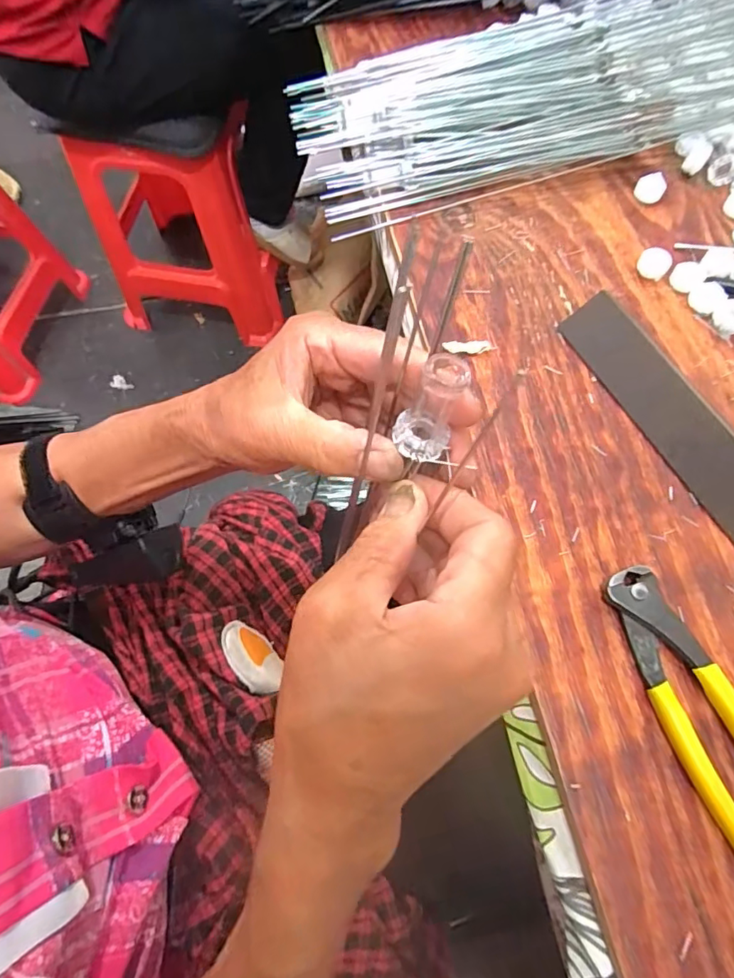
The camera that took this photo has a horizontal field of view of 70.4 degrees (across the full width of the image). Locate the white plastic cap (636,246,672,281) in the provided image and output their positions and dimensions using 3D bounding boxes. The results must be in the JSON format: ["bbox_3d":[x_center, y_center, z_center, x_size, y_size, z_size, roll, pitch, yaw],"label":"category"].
[{"bbox_3d":[0.216,-0.170,0.392,0.023,0.012,0.022,0,68,0],"label":"white plastic cap"}]

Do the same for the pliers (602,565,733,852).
[{"bbox_3d":[0.178,0.121,0.275,0.041,0.014,0.164,-20,69,-7],"label":"pliers"}]

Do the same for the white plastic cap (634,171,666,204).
[{"bbox_3d":[0.230,-0.245,0.423,0.022,0.013,0.022,0,68,0],"label":"white plastic cap"}]

